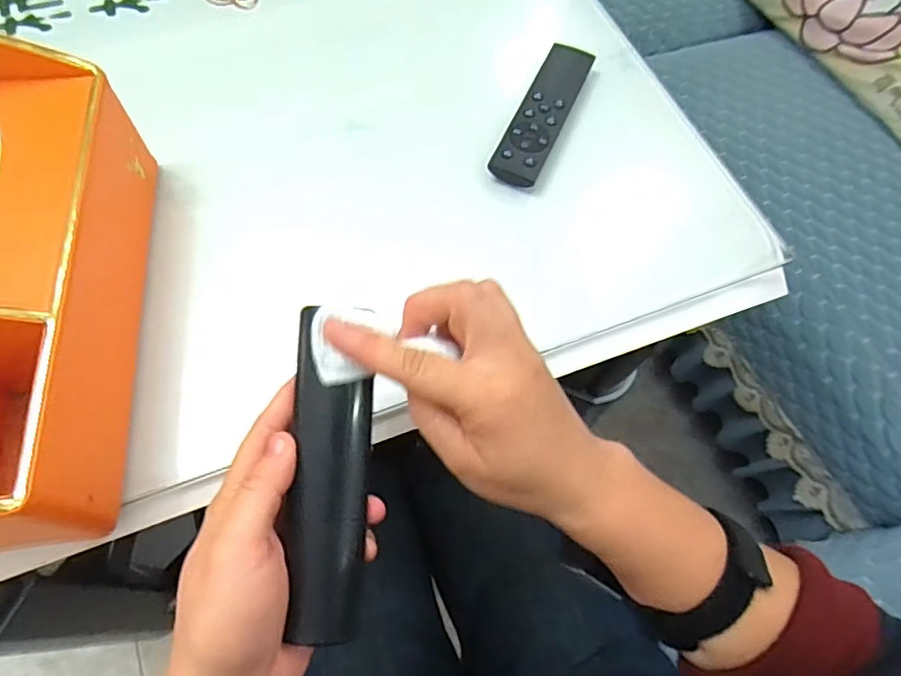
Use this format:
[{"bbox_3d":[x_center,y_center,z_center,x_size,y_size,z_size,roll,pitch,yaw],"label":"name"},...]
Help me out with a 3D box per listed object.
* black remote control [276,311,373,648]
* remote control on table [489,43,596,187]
[{"bbox_3d":[-0.057,0.064,0.270,0.038,0.014,0.148,-1,81,-3],"label":"black remote control"},{"bbox_3d":[0.075,-0.181,0.449,0.036,0.010,0.152,23,66,7],"label":"remote control on table"}]

